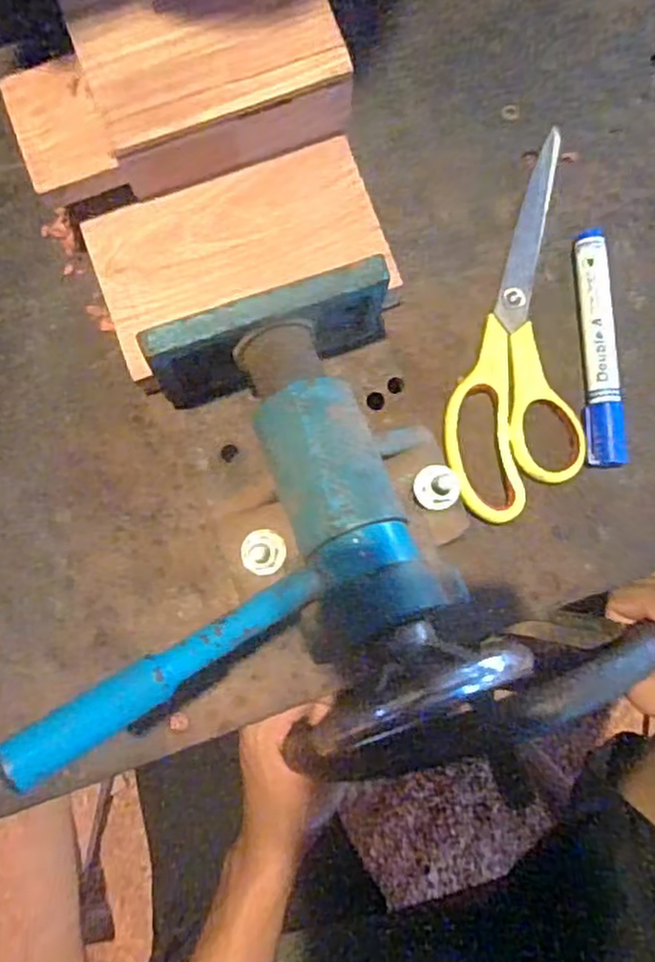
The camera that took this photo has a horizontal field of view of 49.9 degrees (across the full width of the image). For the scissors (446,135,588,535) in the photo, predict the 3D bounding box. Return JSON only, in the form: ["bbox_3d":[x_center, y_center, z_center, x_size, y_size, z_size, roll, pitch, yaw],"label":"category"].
[{"bbox_3d":[0.105,-0.091,0.412,0.078,0.015,0.226,-2,83,0],"label":"scissors"}]

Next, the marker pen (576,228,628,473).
[{"bbox_3d":[0.155,-0.077,0.404,0.021,0.016,0.137,-2,83,0],"label":"marker pen"}]

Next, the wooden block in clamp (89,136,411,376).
[{"bbox_3d":[-0.048,-0.127,0.406,0.157,0.030,0.091,-20,84,-2],"label":"wooden block in clamp"}]

